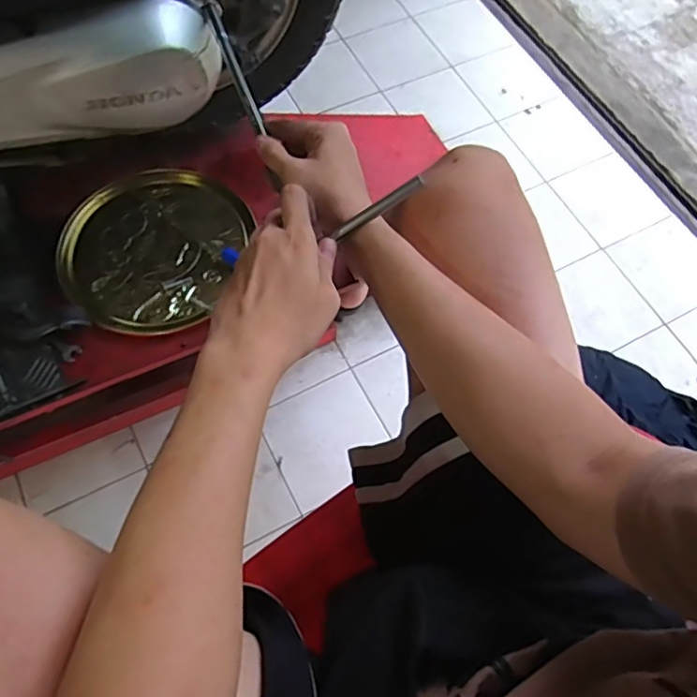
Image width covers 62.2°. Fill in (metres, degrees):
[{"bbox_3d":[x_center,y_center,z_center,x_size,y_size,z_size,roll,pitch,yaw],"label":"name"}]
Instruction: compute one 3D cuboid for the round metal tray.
[{"bbox_3d":[-0.271,-0.144,0.784,0.232,0.031,0.242,2,66,-3],"label":"round metal tray"}]

